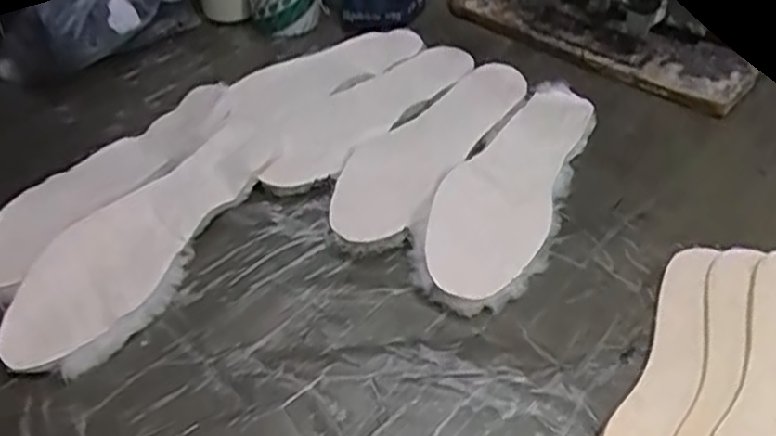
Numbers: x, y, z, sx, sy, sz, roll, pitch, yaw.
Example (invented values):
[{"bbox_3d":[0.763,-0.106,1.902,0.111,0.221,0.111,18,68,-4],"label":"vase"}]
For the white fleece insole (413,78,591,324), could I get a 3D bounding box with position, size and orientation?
[{"bbox_3d":[0.108,-0.030,0.579,0.094,0.024,0.277,21,51,23],"label":"white fleece insole"}]

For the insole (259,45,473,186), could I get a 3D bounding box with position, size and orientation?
[{"bbox_3d":[-0.020,-0.108,0.667,0.084,0.023,0.261,33,56,32],"label":"insole"}]

